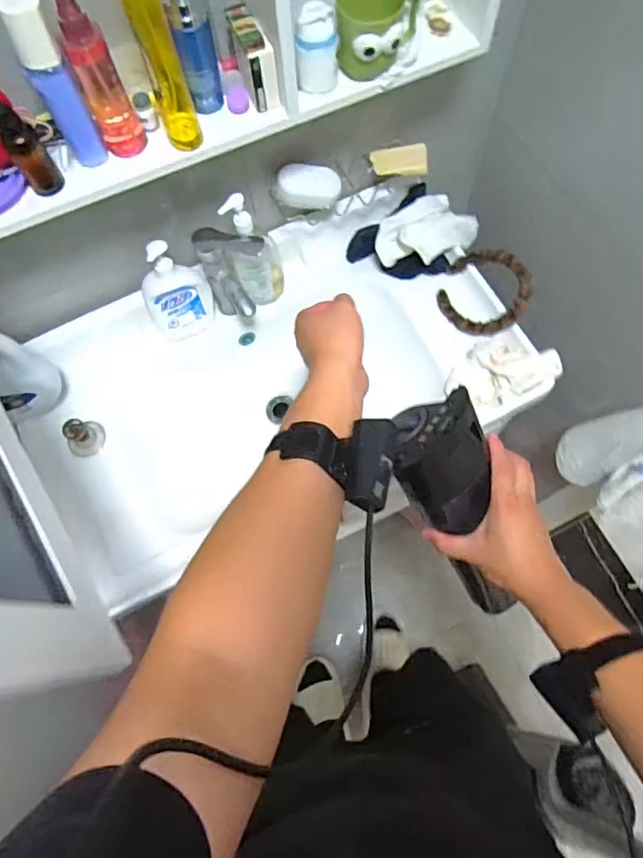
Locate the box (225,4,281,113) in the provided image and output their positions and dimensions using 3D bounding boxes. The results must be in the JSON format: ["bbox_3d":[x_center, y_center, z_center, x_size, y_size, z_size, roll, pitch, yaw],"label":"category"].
[{"bbox_3d":[-0.076,-0.421,0.595,0.036,0.076,0.071,-19,70,-5],"label":"box"}]

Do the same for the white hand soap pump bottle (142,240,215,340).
[{"bbox_3d":[-0.238,-0.224,0.861,0.106,0.181,0.059,-23,71,-6],"label":"white hand soap pump bottle"}]

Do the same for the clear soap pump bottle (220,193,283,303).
[{"bbox_3d":[-0.106,-0.288,0.845,0.085,0.216,0.067,-30,71,-8],"label":"clear soap pump bottle"}]

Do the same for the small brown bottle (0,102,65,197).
[{"bbox_3d":[-0.310,-0.292,0.558,0.034,0.091,0.035,-33,72,-9],"label":"small brown bottle"}]

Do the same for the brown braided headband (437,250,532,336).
[{"bbox_3d":[0.270,-0.231,0.880,0.146,0.020,0.149,-3,85,38],"label":"brown braided headband"}]

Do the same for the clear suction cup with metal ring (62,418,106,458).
[{"bbox_3d":[-0.394,0.010,0.862,0.048,0.069,0.062,34,75,13],"label":"clear suction cup with metal ring"}]

